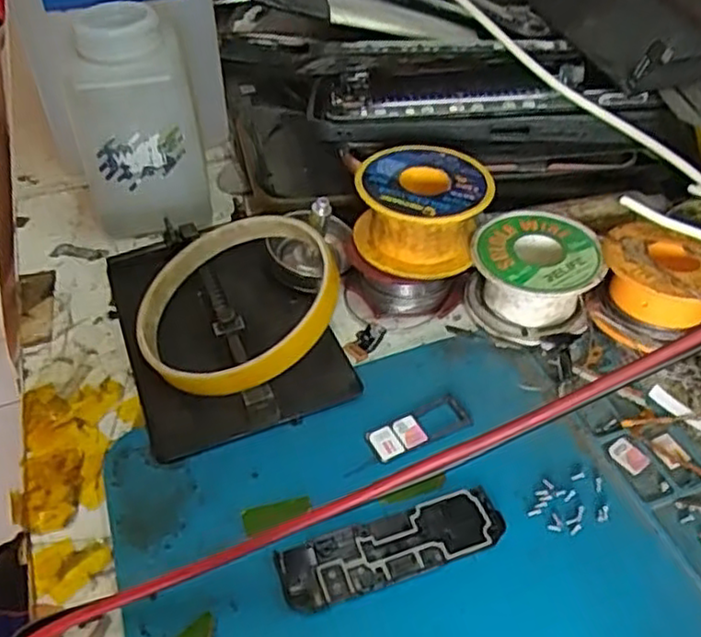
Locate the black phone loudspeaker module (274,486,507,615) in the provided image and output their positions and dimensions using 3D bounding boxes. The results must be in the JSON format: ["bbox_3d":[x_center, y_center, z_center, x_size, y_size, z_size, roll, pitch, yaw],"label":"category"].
[{"bbox_3d":[0.013,0.072,0.220,0.071,0.004,0.021,-15,46,-14],"label":"black phone loudspeaker module"}]

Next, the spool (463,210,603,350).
[{"bbox_3d":[0.075,-0.018,0.292,0.049,0.029,0.051,0,44,0],"label":"spool"}]

